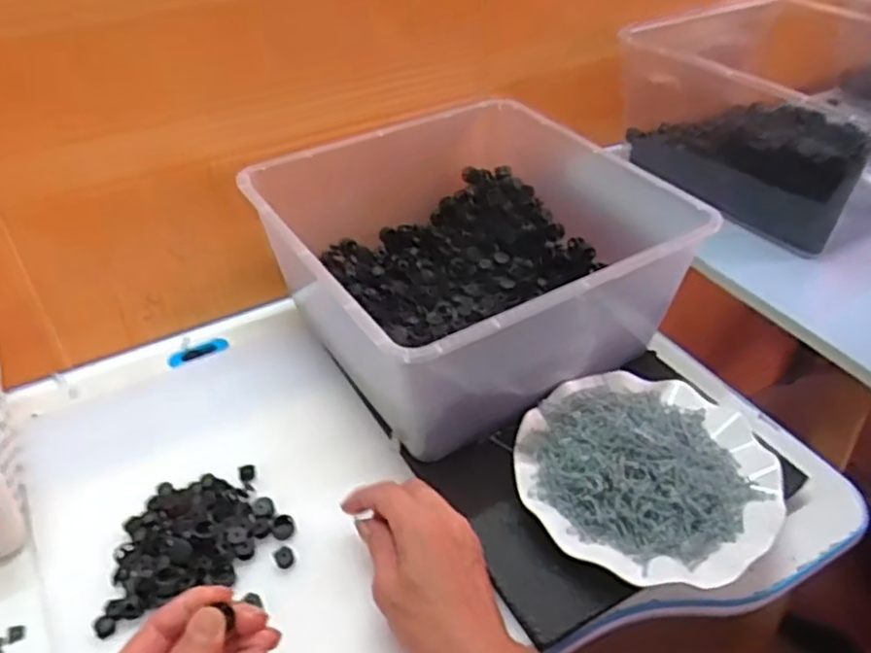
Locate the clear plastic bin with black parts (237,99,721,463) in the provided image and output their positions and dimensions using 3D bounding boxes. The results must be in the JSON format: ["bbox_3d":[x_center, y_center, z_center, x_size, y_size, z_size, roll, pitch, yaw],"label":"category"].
[{"bbox_3d":[0.027,-0.058,0.634,0.296,0.138,0.303,-22,45,-23],"label":"clear plastic bin with black parts"}]

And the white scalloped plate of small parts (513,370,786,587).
[{"bbox_3d":[0.153,0.098,0.520,0.178,0.038,0.175,-1,40,1],"label":"white scalloped plate of small parts"}]

